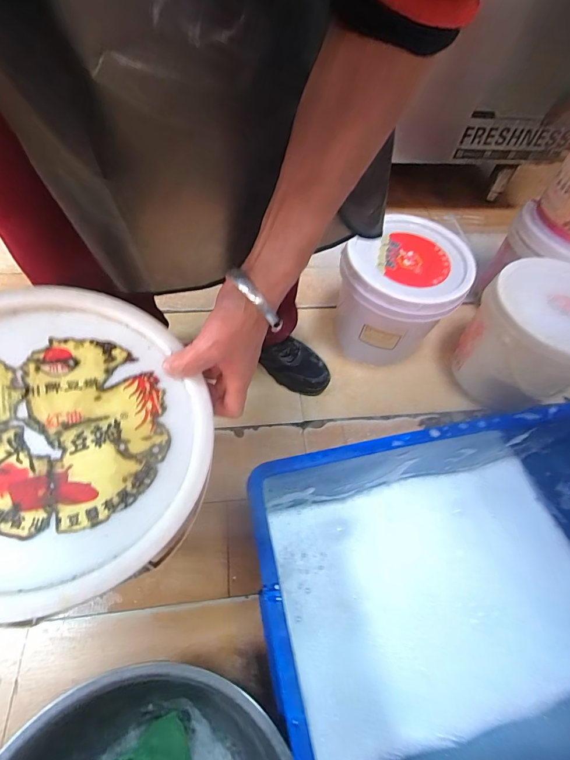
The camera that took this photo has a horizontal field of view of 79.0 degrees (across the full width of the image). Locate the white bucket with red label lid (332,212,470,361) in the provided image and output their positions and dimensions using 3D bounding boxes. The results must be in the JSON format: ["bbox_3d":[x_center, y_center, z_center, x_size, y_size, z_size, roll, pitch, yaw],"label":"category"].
[{"bbox_3d":[0.232,-0.169,0.743,0.217,0.227,0.215,2,60,-4],"label":"white bucket with red label lid"}]

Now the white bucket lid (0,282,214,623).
[{"bbox_3d":[-0.174,0.040,0.264,0.224,0.016,0.231,7,69,-19],"label":"white bucket lid"}]

